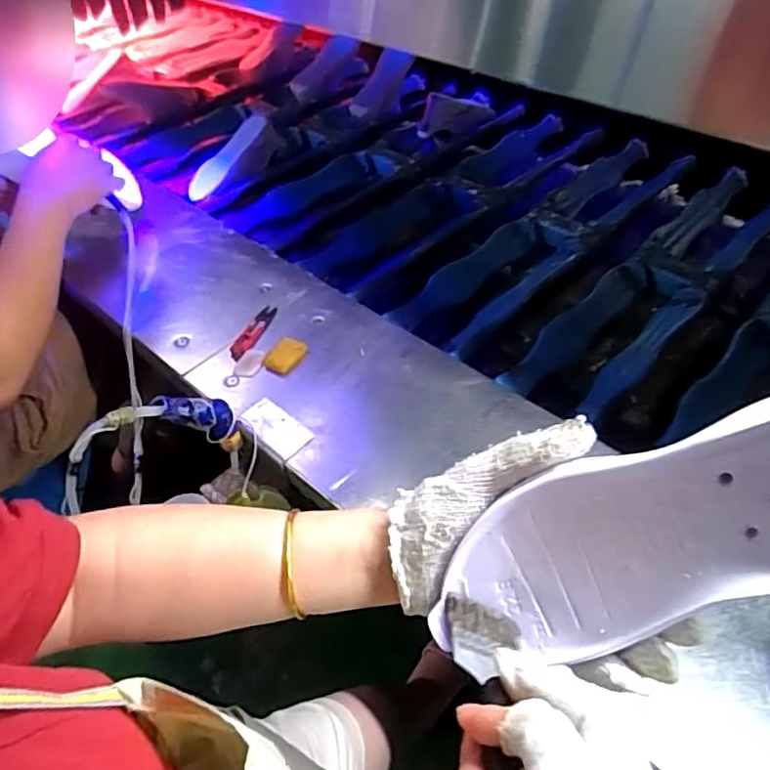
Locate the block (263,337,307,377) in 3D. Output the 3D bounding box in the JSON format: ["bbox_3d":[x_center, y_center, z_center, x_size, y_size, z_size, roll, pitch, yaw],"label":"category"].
[{"bbox_3d":[-0.120,-0.035,0.739,0.035,0.020,0.049,16,48,20],"label":"block"}]

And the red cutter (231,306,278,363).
[{"bbox_3d":[-0.167,-0.068,0.781,0.023,0.008,0.103,11,47,15],"label":"red cutter"}]

